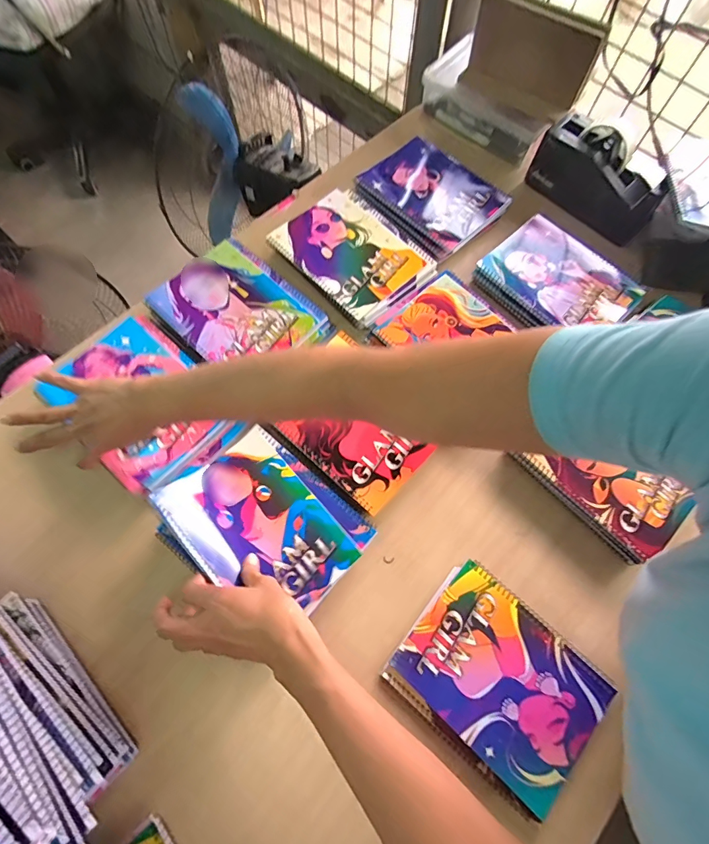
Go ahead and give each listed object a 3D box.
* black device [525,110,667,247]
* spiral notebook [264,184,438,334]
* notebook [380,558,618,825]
[{"bbox_3d":[0.380,-0.377,0.655,0.069,0.095,0.201,-40,76,-14],"label":"black device"},{"bbox_3d":[-0.001,-0.254,0.617,0.163,0.015,0.208,-42,76,-15],"label":"spiral notebook"},{"bbox_3d":[0.155,0.275,0.448,0.199,0.013,0.160,40,74,12],"label":"notebook"}]

